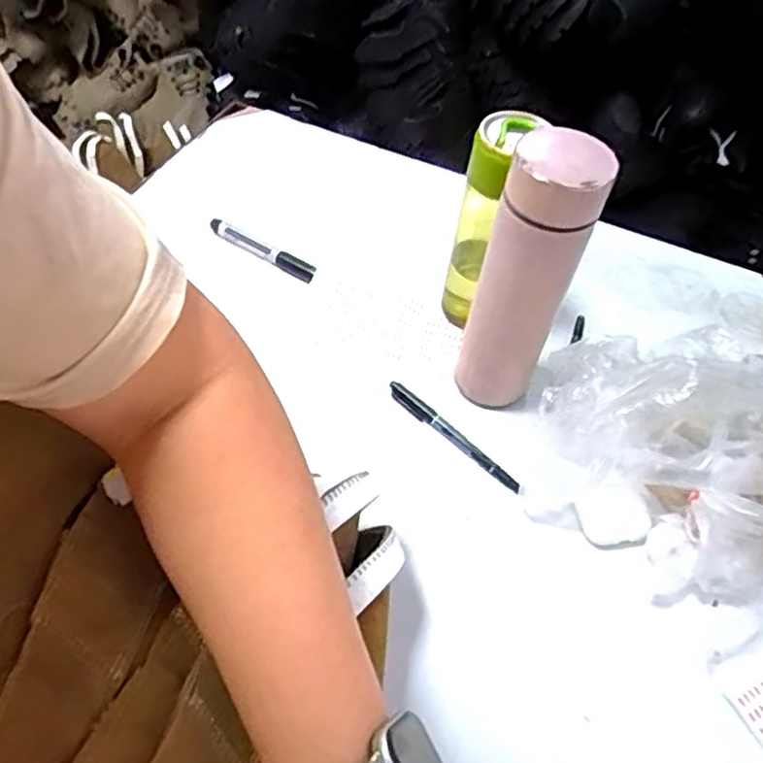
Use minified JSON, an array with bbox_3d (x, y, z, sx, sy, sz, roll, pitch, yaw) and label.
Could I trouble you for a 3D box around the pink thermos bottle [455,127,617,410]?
[{"bbox_3d":[0.101,-0.071,0.473,0.061,0.201,0.070,19,54,9],"label":"pink thermos bottle"}]

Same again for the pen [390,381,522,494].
[{"bbox_3d":[0.058,0.046,0.546,0.135,0.013,0.013,39,59,22],"label":"pen"}]

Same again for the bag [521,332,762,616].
[{"bbox_3d":[0.231,0.050,0.493,0.219,0.119,0.239,-22,58,-21],"label":"bag"}]

